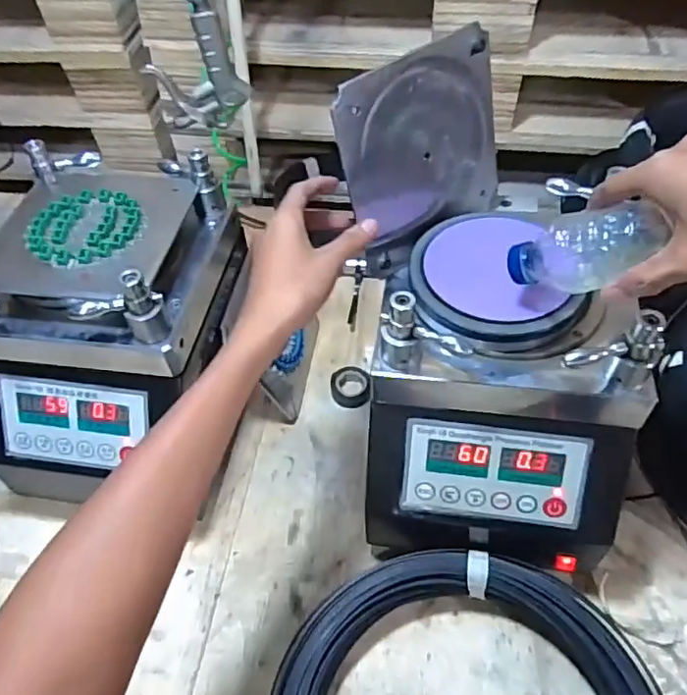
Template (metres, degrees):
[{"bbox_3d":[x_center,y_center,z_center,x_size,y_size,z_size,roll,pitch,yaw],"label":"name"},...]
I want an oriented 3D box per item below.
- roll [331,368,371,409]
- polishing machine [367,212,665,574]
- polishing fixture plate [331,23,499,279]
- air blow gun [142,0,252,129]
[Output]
[{"bbox_3d":[0.009,0.050,0.746,0.051,0.022,0.047,-2,51,2],"label":"roll"},{"bbox_3d":[0.137,0.040,0.545,0.210,0.253,0.218,3,51,7],"label":"polishing machine"},{"bbox_3d":[0.072,-0.166,0.515,0.168,0.166,0.007,-34,40,-22],"label":"polishing fixture plate"},{"bbox_3d":[-0.145,-0.292,0.560,0.089,0.170,0.021,-3,51,2],"label":"air blow gun"}]

